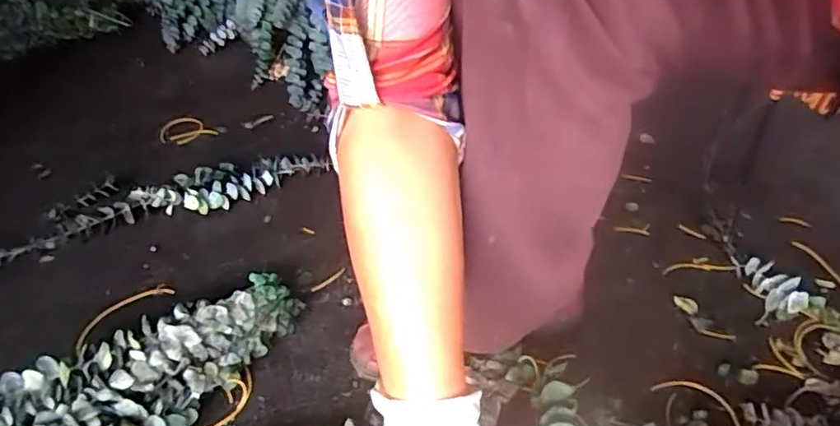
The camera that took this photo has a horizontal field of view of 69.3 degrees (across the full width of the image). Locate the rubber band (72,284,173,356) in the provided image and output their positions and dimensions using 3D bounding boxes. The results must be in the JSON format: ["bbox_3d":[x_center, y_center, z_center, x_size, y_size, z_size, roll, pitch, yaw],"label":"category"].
[{"bbox_3d":[-0.312,0.105,0.631,0.037,0.005,0.108,28,47,29],"label":"rubber band"}]

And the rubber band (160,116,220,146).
[{"bbox_3d":[-0.352,-0.122,0.906,0.087,0.005,0.064,31,49,31],"label":"rubber band"}]

